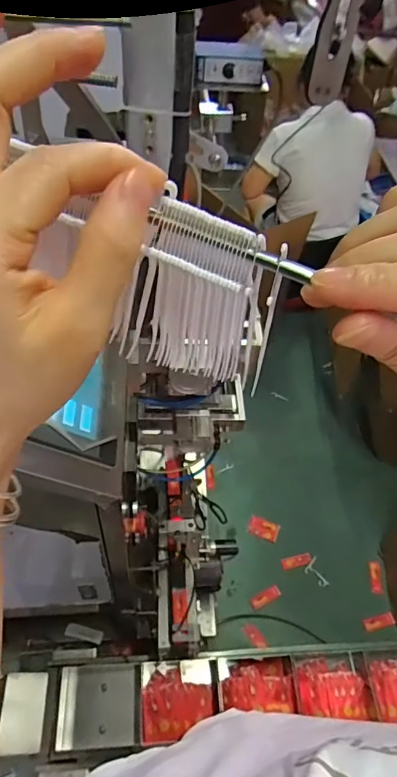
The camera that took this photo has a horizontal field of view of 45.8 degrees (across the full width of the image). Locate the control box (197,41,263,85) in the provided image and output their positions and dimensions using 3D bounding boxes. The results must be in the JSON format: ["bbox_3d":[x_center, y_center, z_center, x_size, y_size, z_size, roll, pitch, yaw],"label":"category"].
[{"bbox_3d":[0.037,-0.389,0.561,0.078,0.032,0.055,3,51,-3],"label":"control box"}]

